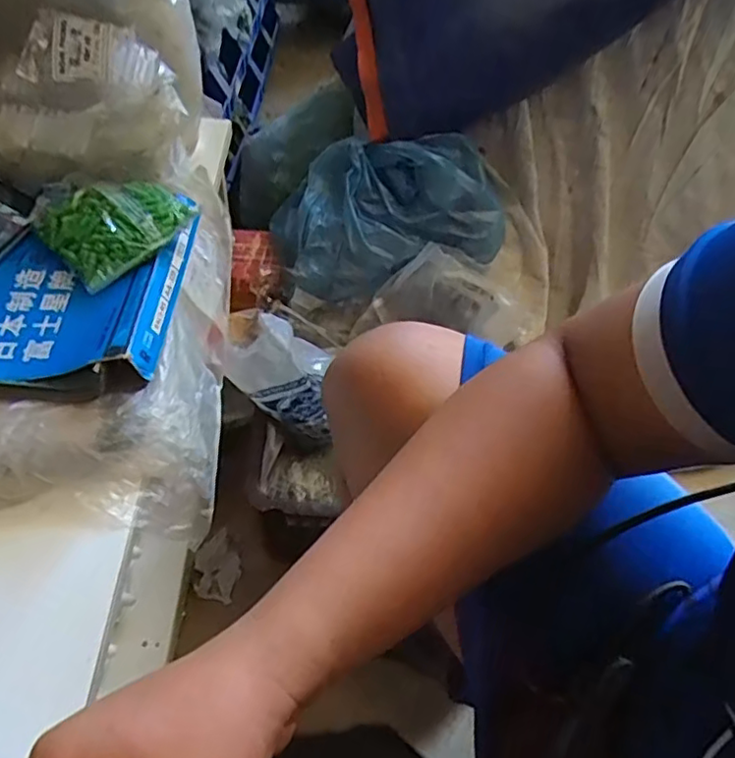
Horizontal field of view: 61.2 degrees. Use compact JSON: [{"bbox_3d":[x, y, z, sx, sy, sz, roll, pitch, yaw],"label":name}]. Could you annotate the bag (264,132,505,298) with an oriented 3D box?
[{"bbox_3d":[0.031,-0.237,0.849,0.310,0.123,0.207,-10,57,-10],"label":"bag"}]

